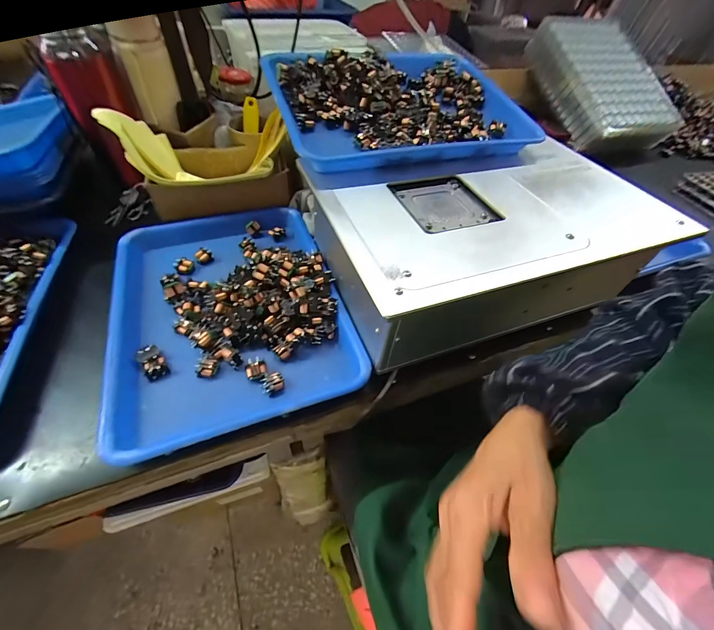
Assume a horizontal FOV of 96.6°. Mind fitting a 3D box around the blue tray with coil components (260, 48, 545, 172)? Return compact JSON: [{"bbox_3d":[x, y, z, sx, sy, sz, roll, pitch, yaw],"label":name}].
[{"bbox_3d":[0.058,-0.283,0.422,0.323,0.053,0.235,-13,54,-15],"label":"blue tray with coil components"}]

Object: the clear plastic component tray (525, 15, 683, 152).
[{"bbox_3d":[0.592,-0.557,0.763,0.269,0.084,0.355,-16,78,-10],"label":"clear plastic component tray"}]

